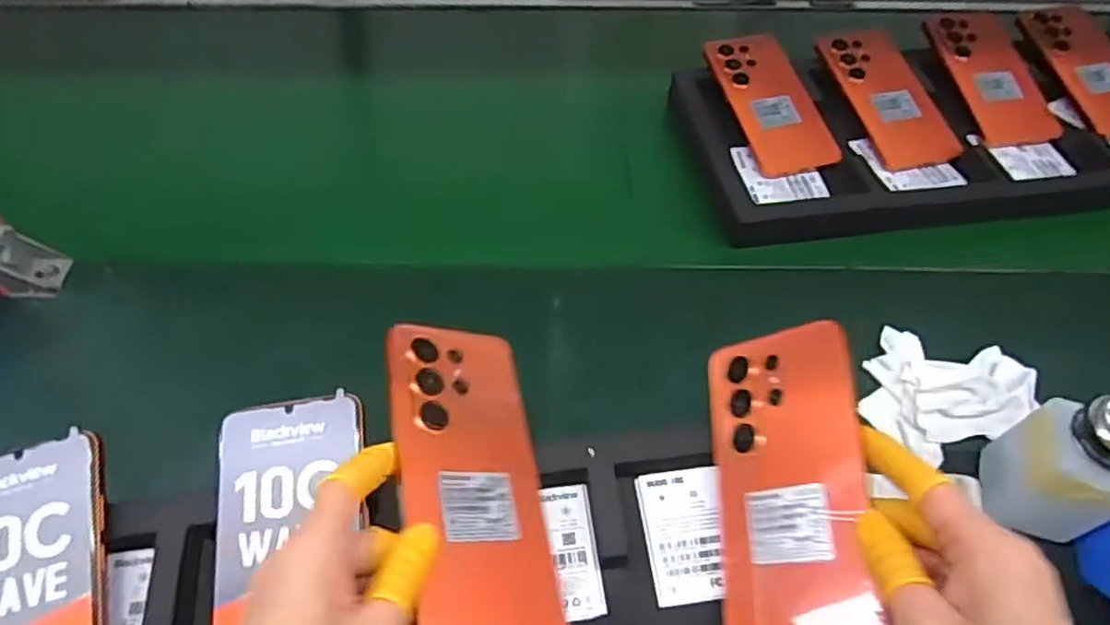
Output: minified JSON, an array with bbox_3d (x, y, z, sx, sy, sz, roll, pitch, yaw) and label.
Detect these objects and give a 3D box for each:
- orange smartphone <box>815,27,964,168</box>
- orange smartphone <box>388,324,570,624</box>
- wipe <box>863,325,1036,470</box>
[{"bbox_3d":[0.319,-0.211,0.650,0.089,0.016,0.174,-10,66,-4],"label":"orange smartphone"},{"bbox_3d":[-0.041,0.080,0.347,0.078,0.007,0.171,9,50,-34],"label":"orange smartphone"},{"bbox_3d":[0.273,0.056,0.472,0.103,0.027,0.093,16,54,11],"label":"wipe"}]

